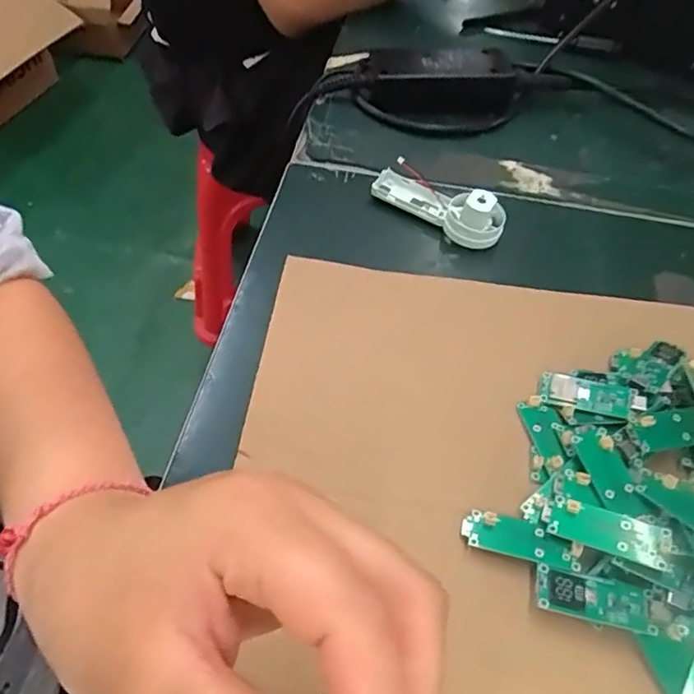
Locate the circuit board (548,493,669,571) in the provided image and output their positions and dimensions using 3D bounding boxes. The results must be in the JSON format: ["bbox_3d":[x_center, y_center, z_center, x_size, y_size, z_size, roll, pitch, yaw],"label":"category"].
[{"bbox_3d":[0.114,0.081,0.250,0.048,0.004,0.018,15,65,21],"label":"circuit board"}]

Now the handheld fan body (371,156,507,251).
[{"bbox_3d":[0.063,-0.100,0.391,0.091,0.031,0.030,34,57,19],"label":"handheld fan body"}]

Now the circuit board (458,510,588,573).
[{"bbox_3d":[0.077,0.085,0.254,0.050,0.006,0.017,16,54,10],"label":"circuit board"}]

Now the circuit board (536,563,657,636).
[{"bbox_3d":[0.103,0.104,0.237,0.046,0.004,0.017,12,54,7],"label":"circuit board"}]

